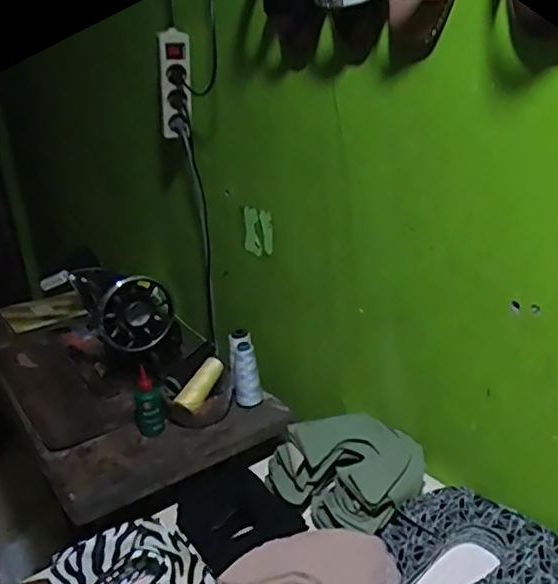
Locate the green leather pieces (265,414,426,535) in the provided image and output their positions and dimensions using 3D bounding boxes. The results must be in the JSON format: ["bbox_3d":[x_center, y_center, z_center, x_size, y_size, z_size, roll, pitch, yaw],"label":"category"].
[{"bbox_3d":[0.086,0.234,0.802,0.185,0.075,0.146,14,28,40],"label":"green leather pieces"}]

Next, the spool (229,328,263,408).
[{"bbox_3d":[-0.061,0.136,1.062,0.049,0.138,0.056,-9,0,-2],"label":"spool"}]

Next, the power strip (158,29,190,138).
[{"bbox_3d":[-0.181,-0.356,1.058,0.048,0.188,0.043,-20,47,-28],"label":"power strip"}]

